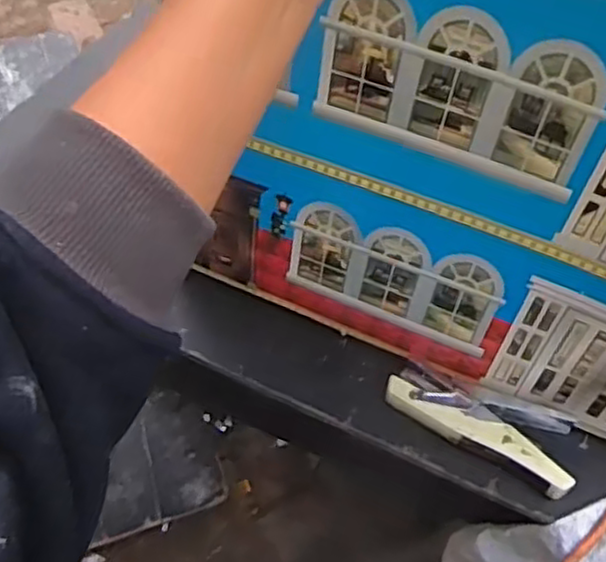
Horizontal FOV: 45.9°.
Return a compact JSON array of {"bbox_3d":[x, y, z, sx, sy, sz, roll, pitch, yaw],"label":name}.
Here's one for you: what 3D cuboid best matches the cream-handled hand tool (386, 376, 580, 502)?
[{"bbox_3d":[0.150,0.132,0.619,0.167,0.021,0.030,29,59,15],"label":"cream-handled hand tool"}]

